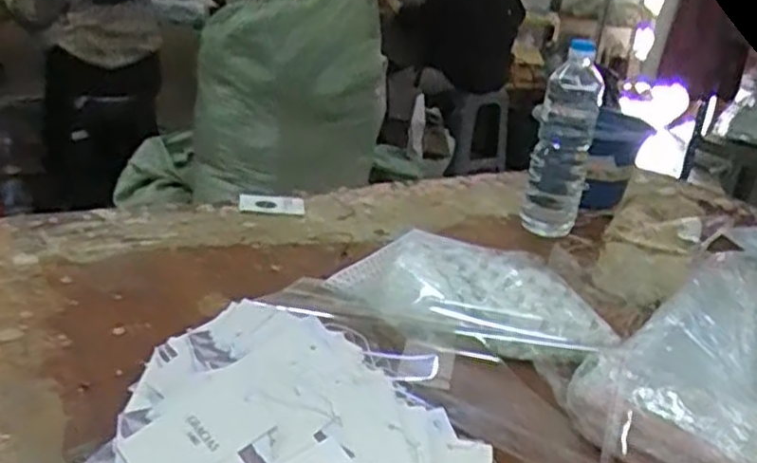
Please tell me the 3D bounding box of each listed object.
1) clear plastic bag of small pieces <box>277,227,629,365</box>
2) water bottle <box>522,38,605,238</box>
[{"bbox_3d":[0.090,0.067,0.813,0.324,0.049,0.211,15,24,23],"label":"clear plastic bag of small pieces"},{"bbox_3d":[0.258,-0.118,1.048,0.072,0.261,0.083,7,22,4],"label":"water bottle"}]

